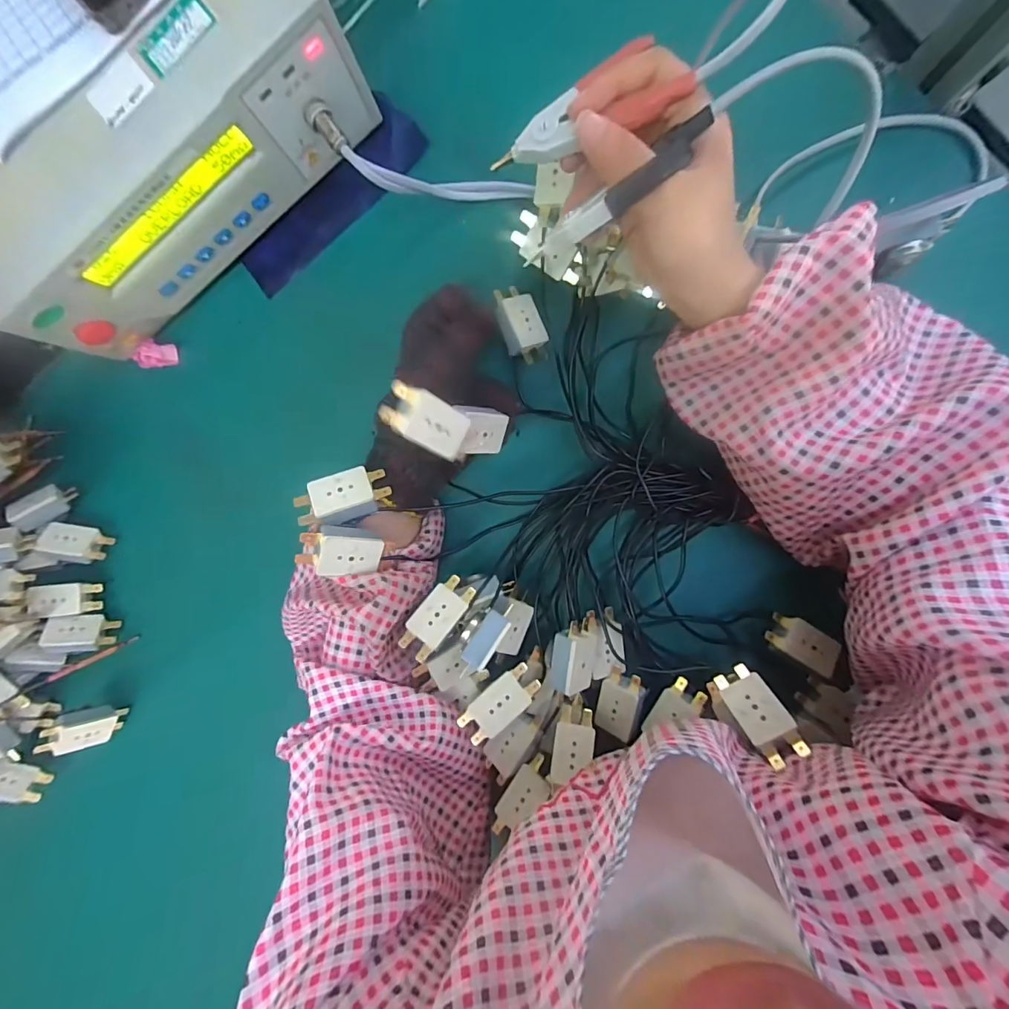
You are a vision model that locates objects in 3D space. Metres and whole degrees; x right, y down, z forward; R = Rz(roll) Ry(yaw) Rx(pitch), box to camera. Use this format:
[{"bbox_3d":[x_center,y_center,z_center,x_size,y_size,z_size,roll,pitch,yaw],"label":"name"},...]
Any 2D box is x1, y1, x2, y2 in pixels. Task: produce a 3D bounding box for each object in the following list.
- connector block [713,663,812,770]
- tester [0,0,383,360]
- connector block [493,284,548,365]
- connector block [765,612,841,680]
[{"bbox_3d":[0.154,0.125,0.279,0.028,0.056,0.010,-35,122,10],"label":"connector block"},{"bbox_3d":[-0.298,-0.310,0.321,0.293,0.116,0.264,-38,89,7],"label":"tester"},{"bbox_3d":[0.014,-0.136,0.346,0.032,0.012,0.056,-19,98,-29],"label":"connector block"},{"bbox_3d":[0.209,0.096,0.320,0.045,0.015,0.026,29,96,4],"label":"connector block"}]

